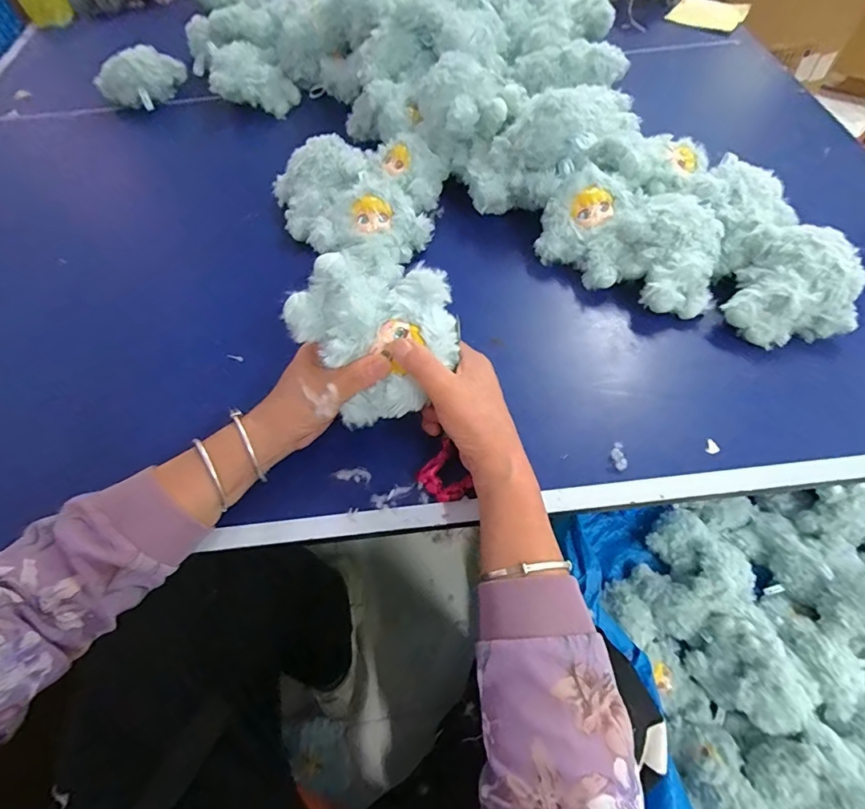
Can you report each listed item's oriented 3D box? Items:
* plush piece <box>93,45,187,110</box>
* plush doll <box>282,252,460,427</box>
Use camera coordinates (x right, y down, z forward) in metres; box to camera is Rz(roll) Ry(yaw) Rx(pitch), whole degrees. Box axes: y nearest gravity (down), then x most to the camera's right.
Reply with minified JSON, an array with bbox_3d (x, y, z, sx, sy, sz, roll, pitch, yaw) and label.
[{"bbox_3d":[-0.471,-0.528,0.724,0.139,0.070,0.057,-30,63,-13],"label":"plush piece"},{"bbox_3d":[-0.035,-0.058,0.357,0.124,0.095,0.100,-32,64,-14],"label":"plush doll"}]

